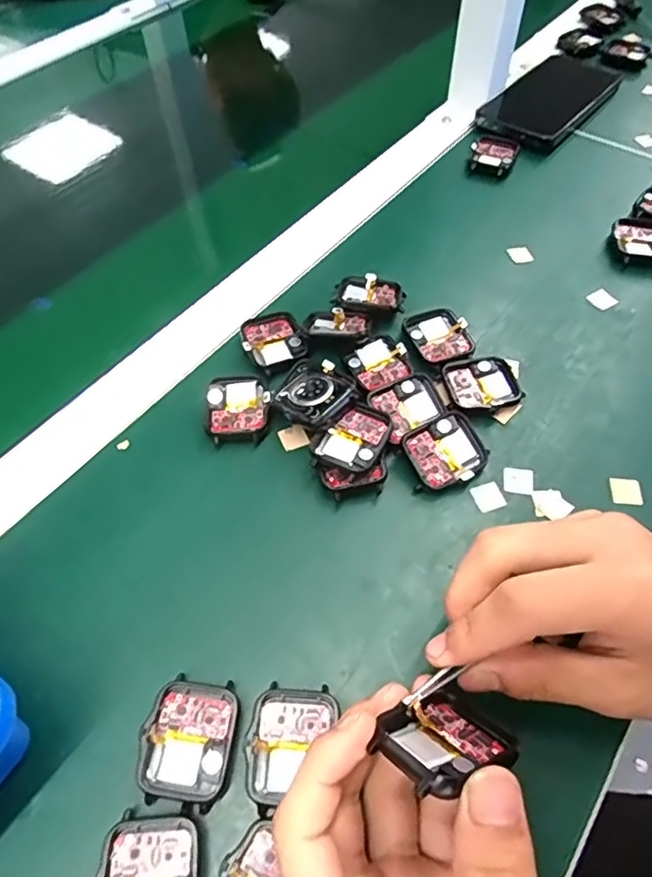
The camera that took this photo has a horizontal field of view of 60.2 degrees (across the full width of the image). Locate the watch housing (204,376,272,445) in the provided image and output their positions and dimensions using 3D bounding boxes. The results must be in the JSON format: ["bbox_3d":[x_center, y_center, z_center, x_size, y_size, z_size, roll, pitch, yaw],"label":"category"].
[{"bbox_3d":[-0.052,-0.020,0.333,0.037,0.008,0.042,-1,56,1],"label":"watch housing"}]

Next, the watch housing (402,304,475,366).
[{"bbox_3d":[0.073,-0.065,0.365,0.037,0.014,0.045,-21,58,-12],"label":"watch housing"}]

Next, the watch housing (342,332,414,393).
[{"bbox_3d":[0.033,-0.048,0.349,0.036,0.010,0.040,-26,59,-15],"label":"watch housing"}]

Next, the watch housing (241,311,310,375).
[{"bbox_3d":[-0.033,-0.064,0.361,0.037,0.008,0.042,-24,59,-14],"label":"watch housing"}]

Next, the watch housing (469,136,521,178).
[{"bbox_3d":[0.144,-0.244,0.484,0.037,0.009,0.046,19,59,14],"label":"watch housing"}]

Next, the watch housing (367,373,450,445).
[{"bbox_3d":[0.049,-0.023,0.329,0.043,0.006,0.033,-27,60,-16],"label":"watch housing"}]

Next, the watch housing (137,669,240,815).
[{"bbox_3d":[-0.058,0.128,0.240,0.038,0.007,0.046,7,57,7],"label":"watch housing"}]

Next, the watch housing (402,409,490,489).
[{"bbox_3d":[0.067,0.007,0.315,0.042,0.015,0.037,-30,61,-15],"label":"watch housing"}]

